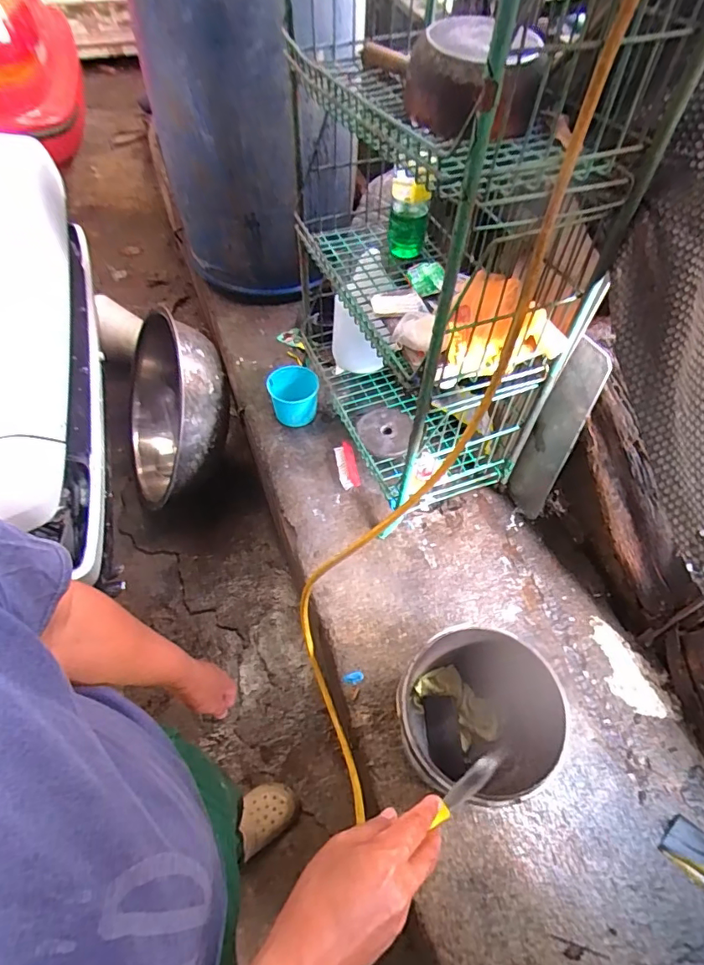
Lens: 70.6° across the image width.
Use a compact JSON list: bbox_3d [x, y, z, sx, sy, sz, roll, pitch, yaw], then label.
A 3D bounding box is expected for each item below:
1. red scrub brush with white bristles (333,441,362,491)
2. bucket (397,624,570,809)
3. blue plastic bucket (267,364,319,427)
[{"bbox_3d":[-0.013,-0.044,1.217,0.046,0.026,0.119,-9,57,-8],"label":"red scrub brush with white bristles"},{"bbox_3d":[0.189,0.365,0.774,0.232,0.192,0.215,30,60,16],"label":"bucket"},{"bbox_3d":[-0.153,-0.221,1.302,0.129,0.108,0.134,-4,57,-5],"label":"blue plastic bucket"}]

